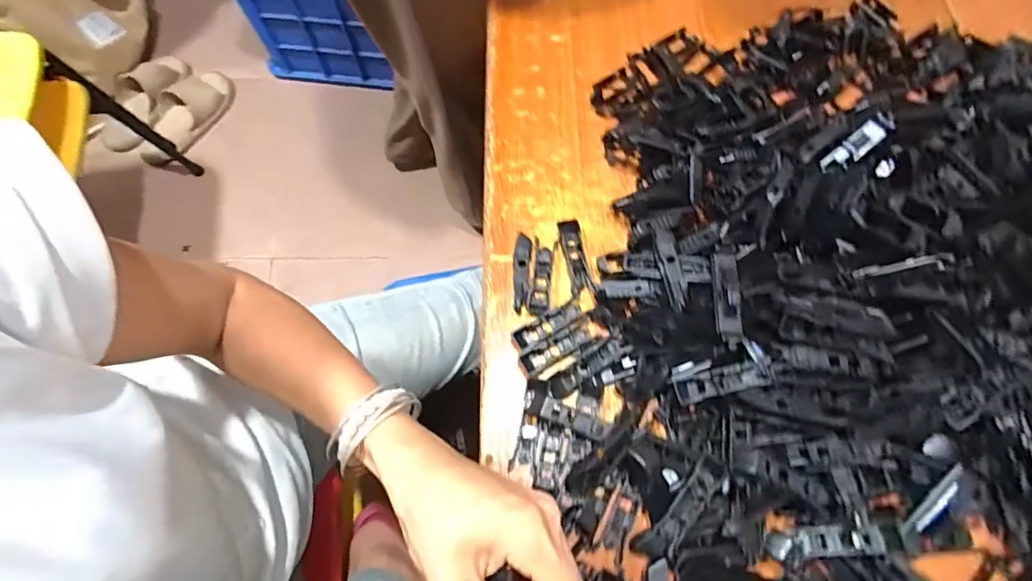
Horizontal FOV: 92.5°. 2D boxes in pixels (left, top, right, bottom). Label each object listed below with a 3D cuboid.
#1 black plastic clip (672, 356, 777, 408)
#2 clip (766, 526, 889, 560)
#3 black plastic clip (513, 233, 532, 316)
[{"bbox_3d":[0.148,0.065,0.351,0.067,0.007,0.020,-17,57,6],"label":"black plastic clip"},{"bbox_3d":[0.204,0.167,0.328,0.067,0.010,0.018,-12,69,13],"label":"clip"},{"bbox_3d":[0.004,-0.015,0.418,0.013,0.016,0.063,6,69,3],"label":"black plastic clip"}]

